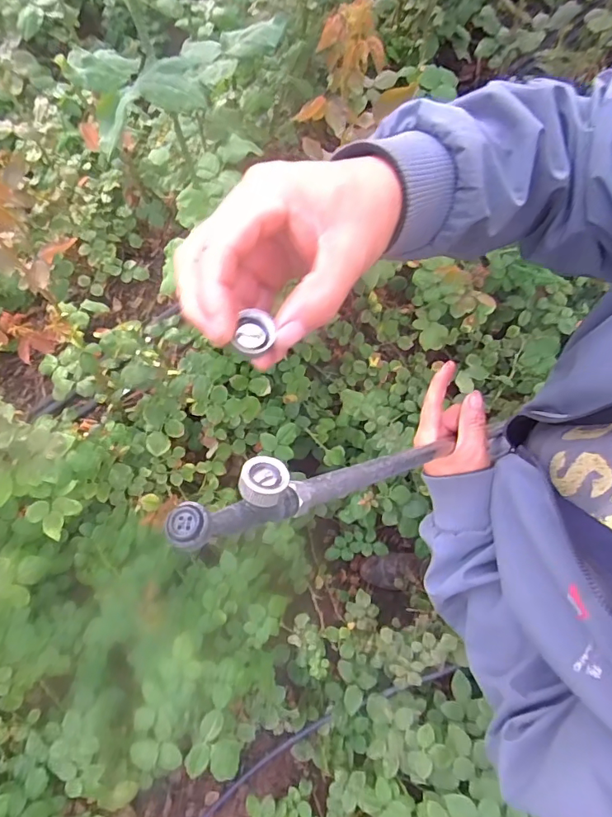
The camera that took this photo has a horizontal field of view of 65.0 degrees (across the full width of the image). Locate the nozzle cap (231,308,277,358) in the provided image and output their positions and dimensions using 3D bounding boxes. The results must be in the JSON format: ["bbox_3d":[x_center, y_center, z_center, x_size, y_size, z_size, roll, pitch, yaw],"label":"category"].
[{"bbox_3d":[-0.026,-0.035,0.234,0.018,0.008,0.022,18,74,8],"label":"nozzle cap"}]

